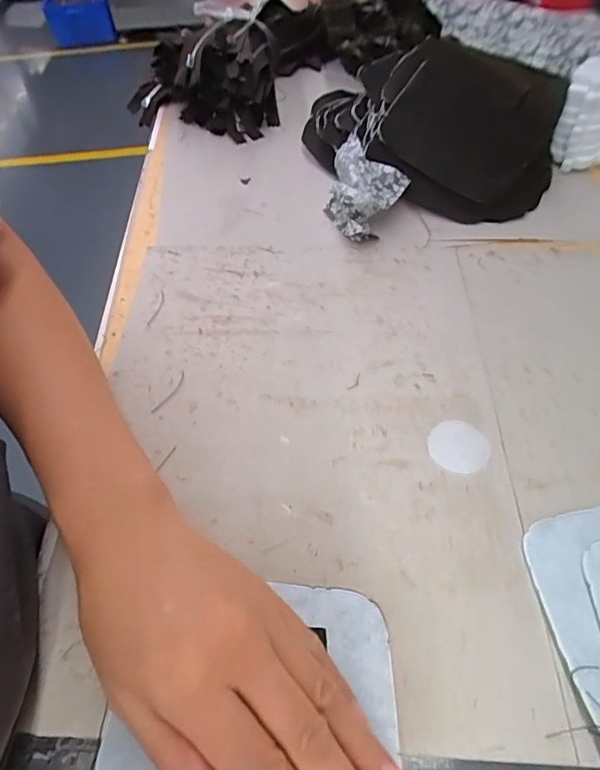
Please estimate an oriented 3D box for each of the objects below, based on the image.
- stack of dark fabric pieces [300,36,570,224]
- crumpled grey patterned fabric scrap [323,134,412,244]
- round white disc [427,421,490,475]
[{"bbox_3d":[0.132,-0.272,0.489,0.246,0.097,0.184,20,56,16],"label":"stack of dark fabric pieces"},{"bbox_3d":[0.062,-0.181,0.451,0.072,0.043,0.111,8,53,7],"label":"crumpled grey patterned fabric scrap"},{"bbox_3d":[0.103,0.039,0.311,0.037,0.004,0.036,-1,53,1],"label":"round white disc"}]

